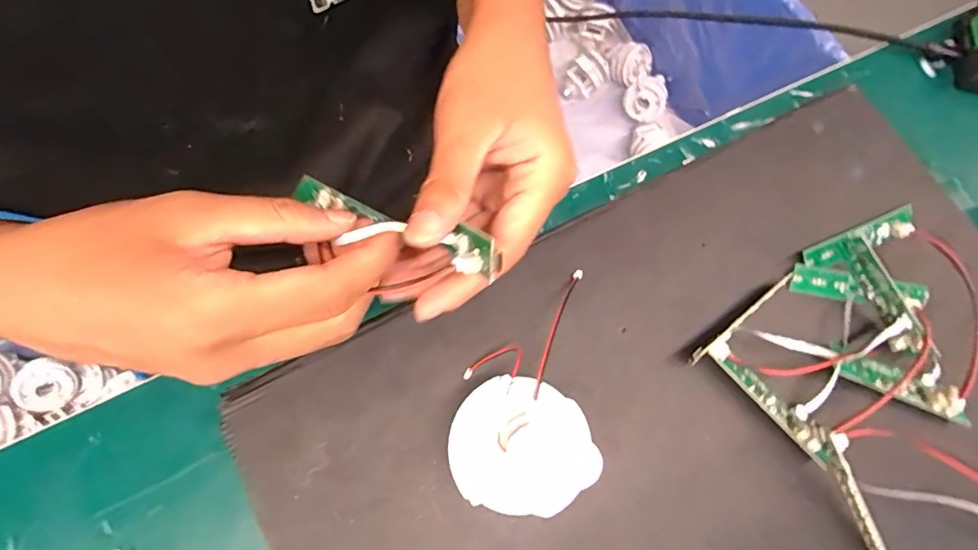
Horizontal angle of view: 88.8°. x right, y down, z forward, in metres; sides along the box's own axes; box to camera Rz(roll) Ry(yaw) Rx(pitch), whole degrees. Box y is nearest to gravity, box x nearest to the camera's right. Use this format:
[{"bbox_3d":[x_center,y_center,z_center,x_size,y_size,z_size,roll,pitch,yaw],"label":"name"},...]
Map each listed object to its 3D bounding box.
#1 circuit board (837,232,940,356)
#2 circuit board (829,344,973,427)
[{"bbox_3d":[0.234,0.011,0.299,0.008,0.025,0.075,-24,82,-16],"label":"circuit board"},{"bbox_3d":[0.238,0.064,0.292,0.077,0.011,0.020,23,74,5],"label":"circuit board"}]

